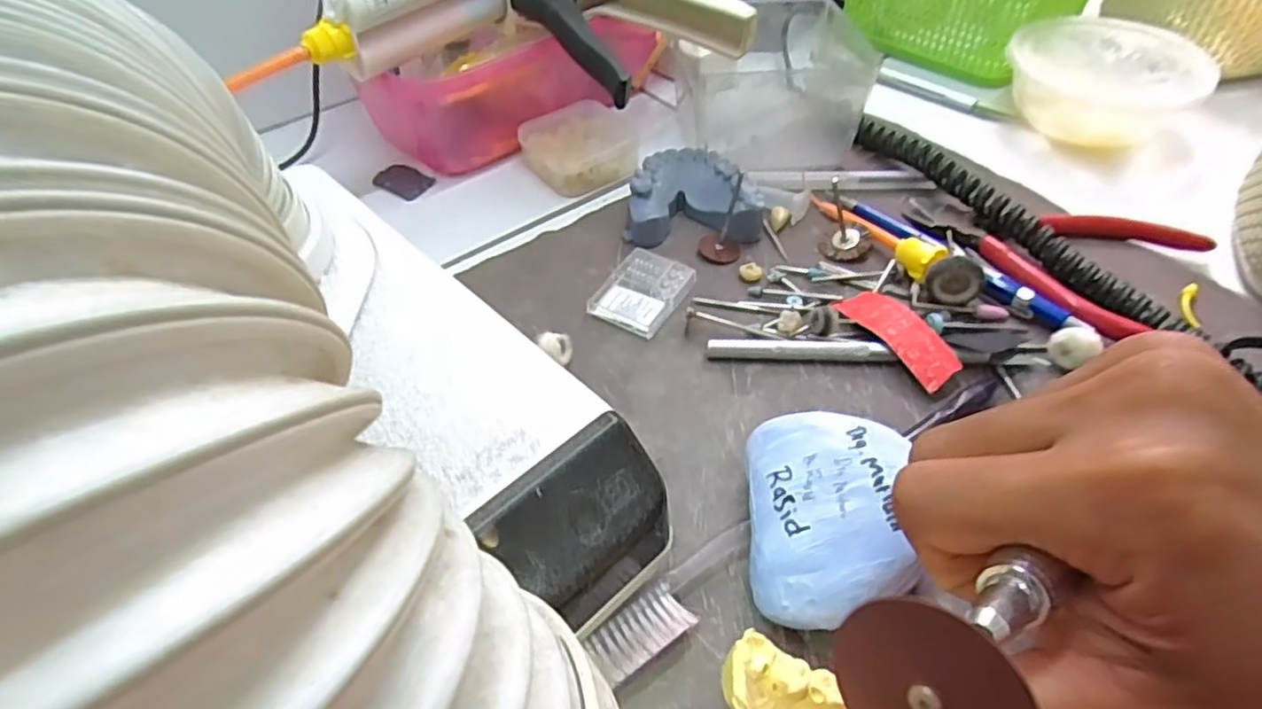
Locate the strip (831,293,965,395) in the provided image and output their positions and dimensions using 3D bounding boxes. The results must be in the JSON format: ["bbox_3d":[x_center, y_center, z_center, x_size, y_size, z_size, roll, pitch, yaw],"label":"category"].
[{"bbox_3d":[0.114,-0.010,0.294,0.020,0.010,0.058,-22,52,-18],"label":"strip"}]

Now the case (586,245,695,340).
[{"bbox_3d":[0.006,-0.029,0.319,0.036,0.008,0.046,26,53,22],"label":"case"}]

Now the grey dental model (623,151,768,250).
[{"bbox_3d":[0.032,-0.081,0.354,0.065,0.023,0.054,2,48,2],"label":"grey dental model"}]

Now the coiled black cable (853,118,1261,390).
[{"bbox_3d":[0.220,-0.052,0.328,0.063,0.020,0.269,-26,53,-21],"label":"coiled black cable"}]

